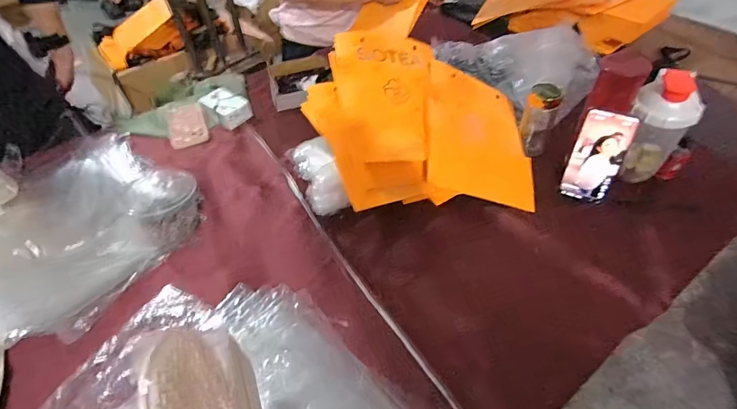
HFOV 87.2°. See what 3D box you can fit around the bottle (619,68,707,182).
[{"bbox_3d":[0.463,-0.116,0.631,0.089,0.191,0.090,28,55,25],"label":"bottle"}]

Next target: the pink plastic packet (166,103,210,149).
[{"bbox_3d":[-0.429,-0.190,0.915,0.083,0.016,0.171,-20,50,-14],"label":"pink plastic packet"}]

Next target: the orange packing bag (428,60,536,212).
[{"bbox_3d":[0.201,-0.130,0.700,0.206,0.031,0.262,13,63,-14],"label":"orange packing bag"}]

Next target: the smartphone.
[{"bbox_3d":[0.375,-0.076,0.634,0.076,0.154,0.015,15,33,17],"label":"smartphone"}]

